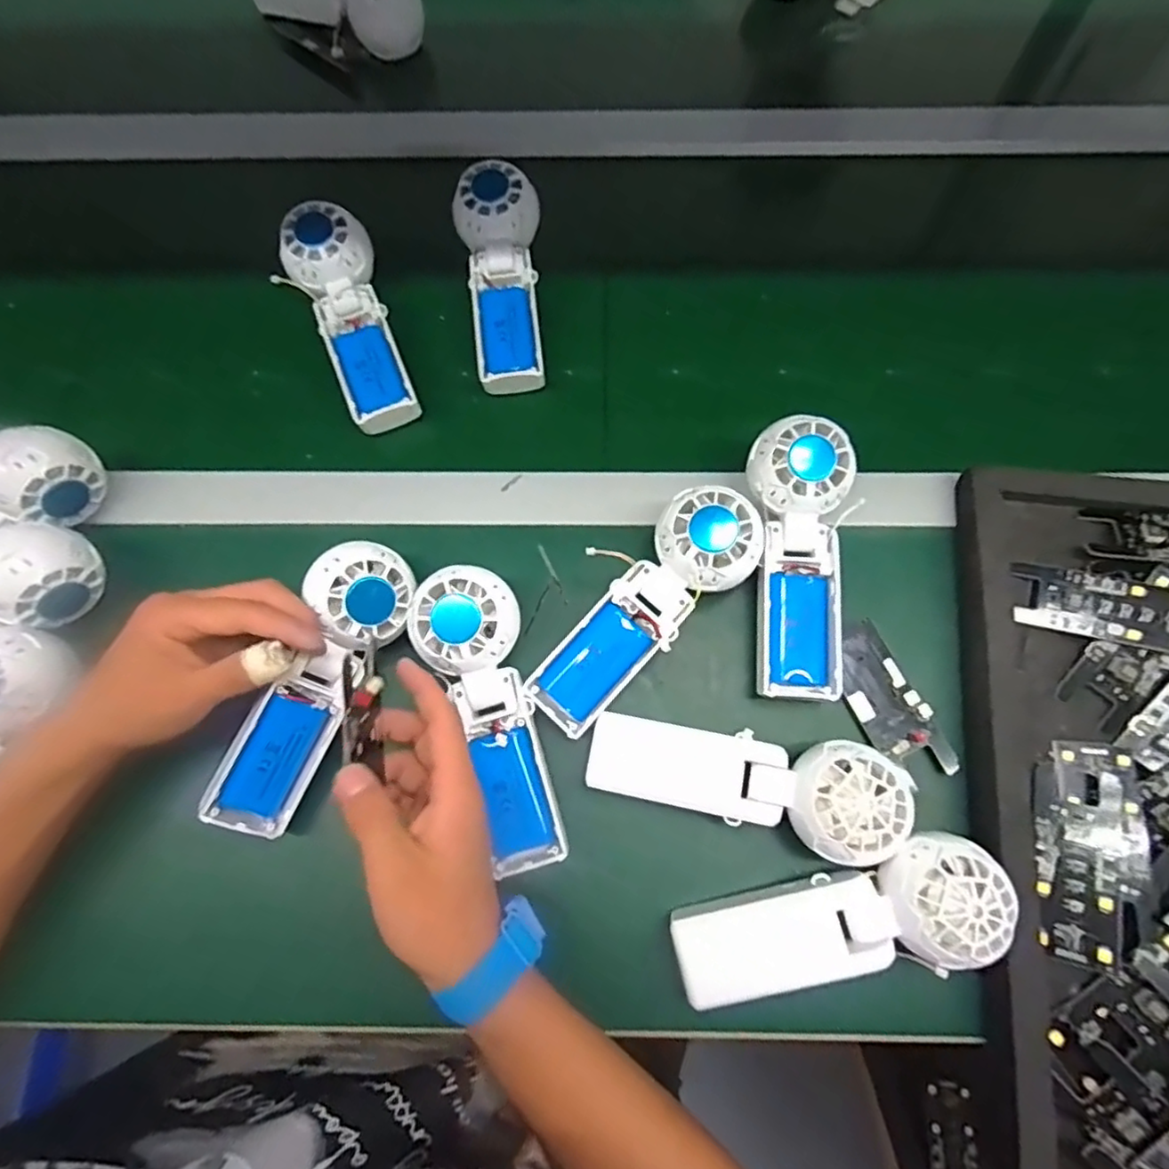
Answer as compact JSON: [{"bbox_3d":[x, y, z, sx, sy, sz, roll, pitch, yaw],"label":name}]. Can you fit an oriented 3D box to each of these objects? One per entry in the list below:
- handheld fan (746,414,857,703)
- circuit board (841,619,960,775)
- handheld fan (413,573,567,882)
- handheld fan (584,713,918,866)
[{"bbox_3d":[0.133,-0.017,0.392,0.055,0.029,0.168,1,88,0],"label":"handheld fan"},{"bbox_3d":[0.187,0.074,0.390,0.039,0.009,0.094,-26,73,-9],"label":"circuit board"},{"bbox_3d":[-0.052,0.074,0.363,0.054,0.025,0.170,-17,88,-6],"label":"handheld fan"},{"bbox_3d":[0.089,0.109,0.353,0.168,0.030,0.057,7,70,16],"label":"handheld fan"}]

